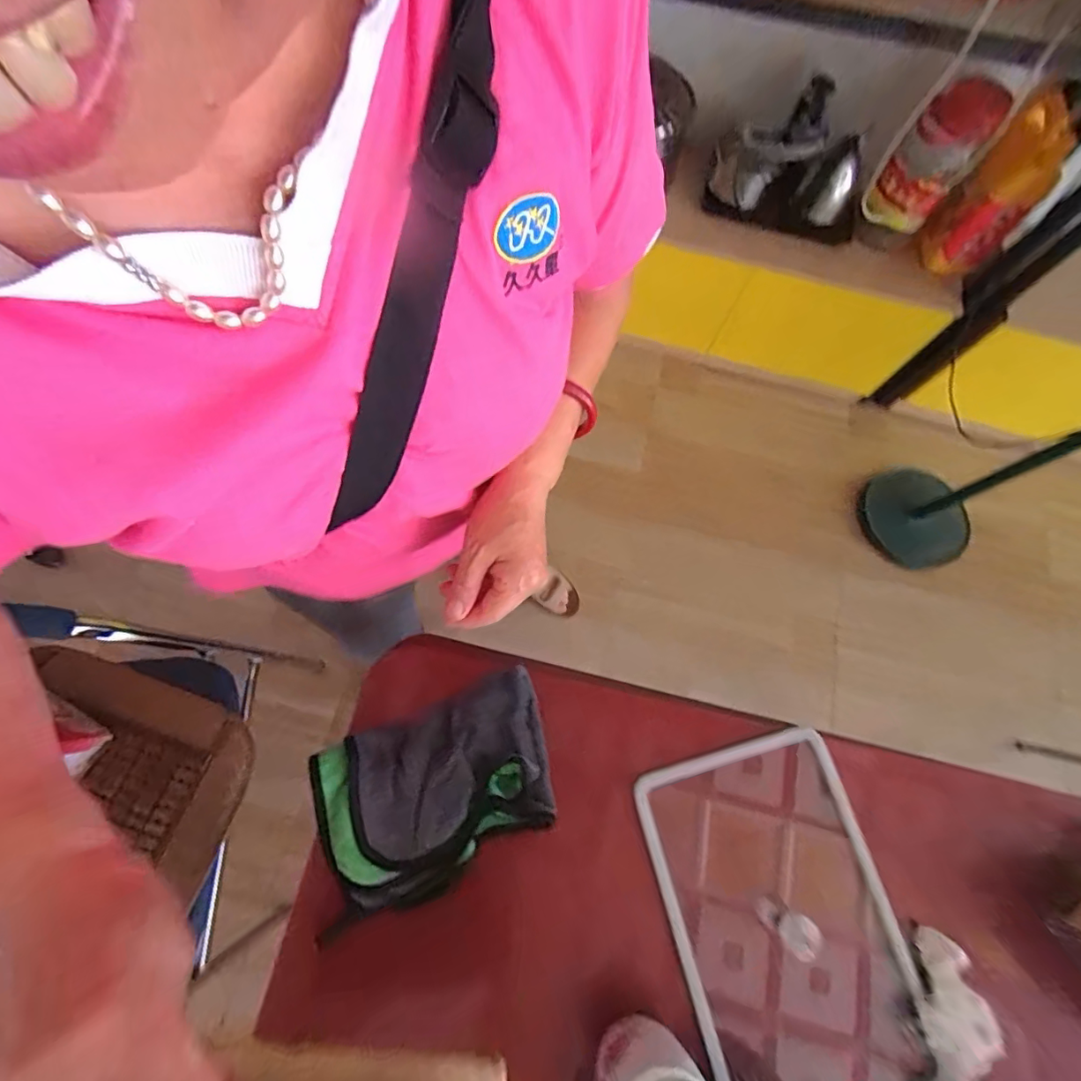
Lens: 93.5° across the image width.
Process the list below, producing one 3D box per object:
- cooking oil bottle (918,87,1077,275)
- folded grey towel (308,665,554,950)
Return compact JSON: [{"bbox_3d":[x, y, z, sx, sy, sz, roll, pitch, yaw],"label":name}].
[{"bbox_3d":[0.966,-0.734,1.082,0.161,0.319,0.100,38,52,15],"label":"cooking oil bottle"},{"bbox_3d":[-0.091,0.225,0.450,0.227,0.036,0.145,-22,69,-7],"label":"folded grey towel"}]

